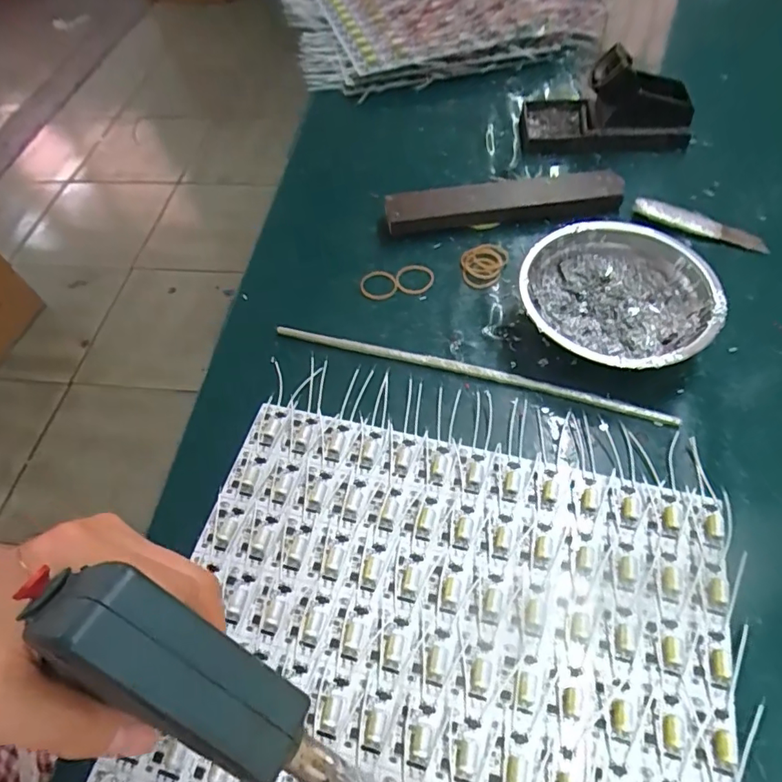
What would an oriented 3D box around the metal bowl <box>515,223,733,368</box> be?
[{"bbox_3d":[0.155,-0.061,0.356,0.123,0.037,0.122,-2,58,3],"label":"metal bowl"}]

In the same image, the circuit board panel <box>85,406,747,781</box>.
[{"bbox_3d":[0.023,0.136,0.262,0.285,0.008,0.242,11,59,11],"label":"circuit board panel"}]

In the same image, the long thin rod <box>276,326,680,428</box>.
[{"bbox_3d":[0.051,-0.015,0.354,0.275,0.006,0.012,13,60,12],"label":"long thin rod"}]

